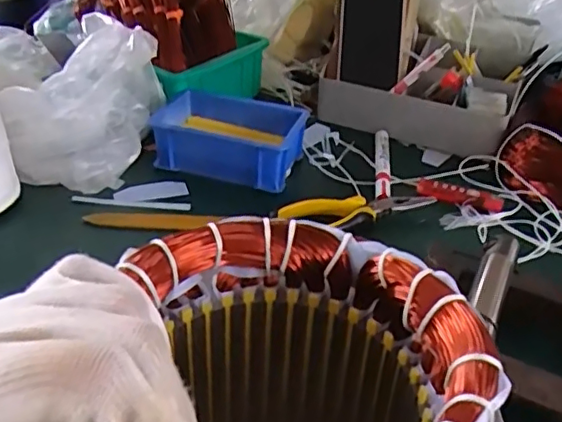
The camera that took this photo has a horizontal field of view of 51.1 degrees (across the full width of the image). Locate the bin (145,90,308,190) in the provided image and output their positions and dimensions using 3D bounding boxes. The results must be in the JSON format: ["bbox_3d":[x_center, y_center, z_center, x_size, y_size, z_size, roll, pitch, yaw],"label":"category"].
[{"bbox_3d":[-0.050,-0.078,0.615,0.147,0.045,0.124,14,36,14],"label":"bin"}]

